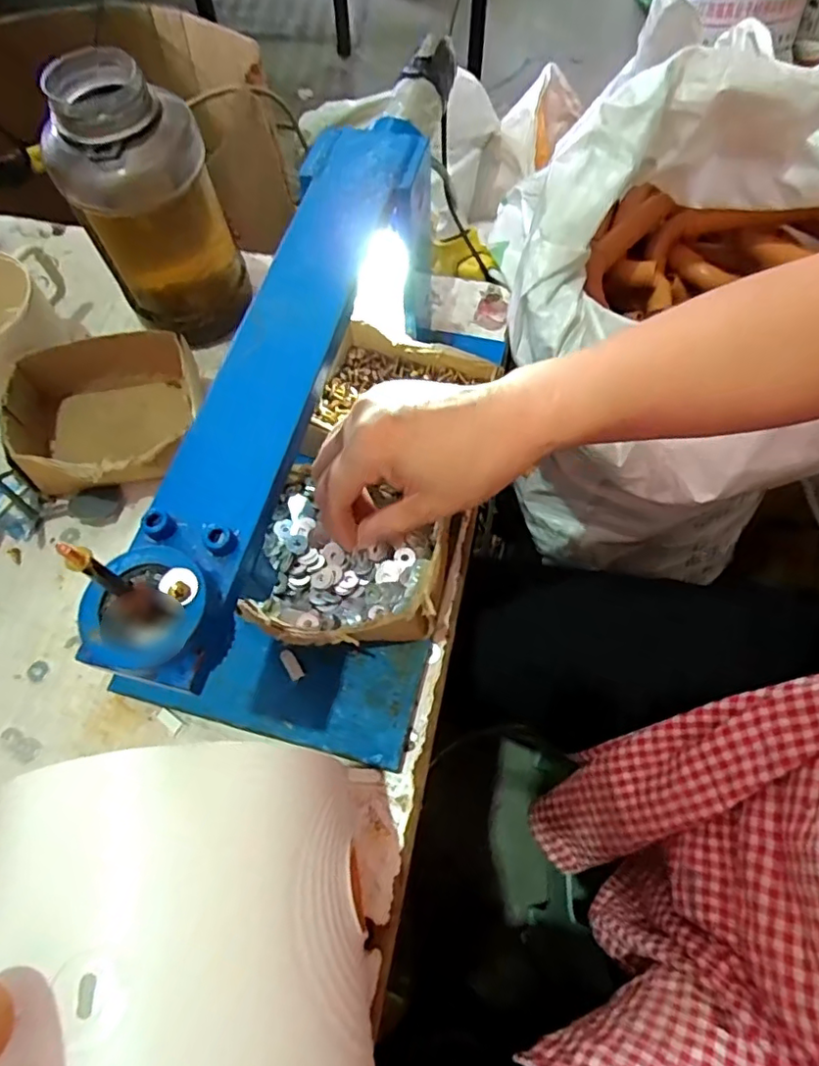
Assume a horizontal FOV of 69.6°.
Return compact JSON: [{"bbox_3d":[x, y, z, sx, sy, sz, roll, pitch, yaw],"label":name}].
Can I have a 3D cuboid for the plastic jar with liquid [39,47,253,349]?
[{"bbox_3d":[-0.201,-0.256,0.464,0.100,0.184,0.108,0,64,1],"label":"plastic jar with liquid"}]

